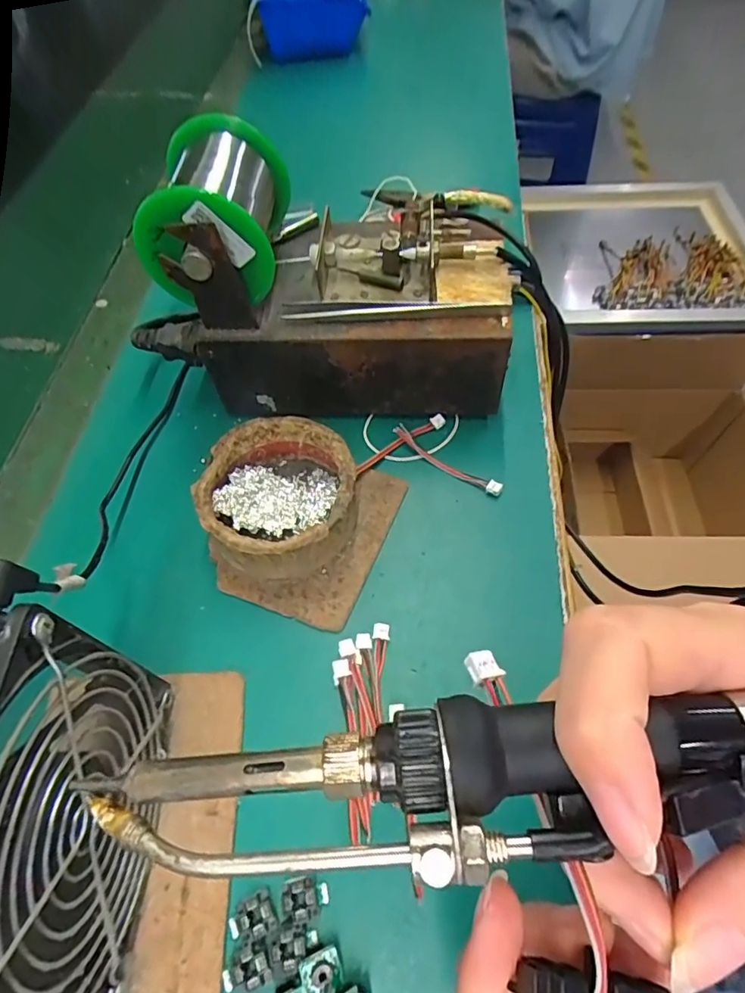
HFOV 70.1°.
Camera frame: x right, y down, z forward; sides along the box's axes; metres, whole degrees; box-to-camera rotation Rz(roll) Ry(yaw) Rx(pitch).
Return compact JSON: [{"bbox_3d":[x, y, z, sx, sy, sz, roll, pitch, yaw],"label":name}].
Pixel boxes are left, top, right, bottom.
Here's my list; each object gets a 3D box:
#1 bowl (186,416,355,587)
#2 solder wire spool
[{"bbox_3d":[-0.050,0.002,0.296,0.081,0.043,0.084,-2,59,3],"label":"bowl"},{"bbox_3d":[-0.084,-0.150,0.294,0.070,0.071,0.094,3,59,4],"label":"solder wire spool"}]

